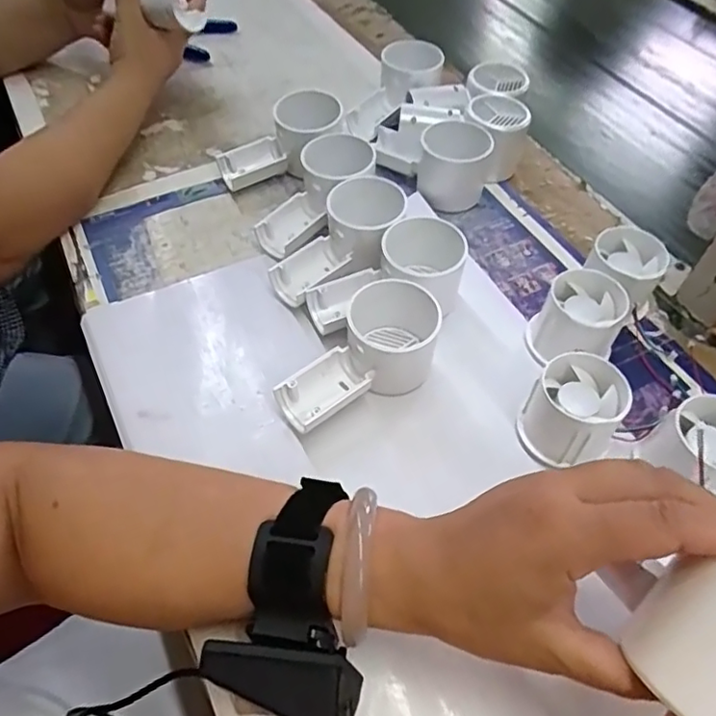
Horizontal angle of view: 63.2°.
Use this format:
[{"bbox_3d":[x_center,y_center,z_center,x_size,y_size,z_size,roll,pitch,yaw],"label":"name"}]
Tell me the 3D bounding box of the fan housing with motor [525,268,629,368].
[{"bbox_3d":[0.147,-0.022,0.398,0.052,0.053,0.056,1,54,-1],"label":"fan housing with motor"}]

